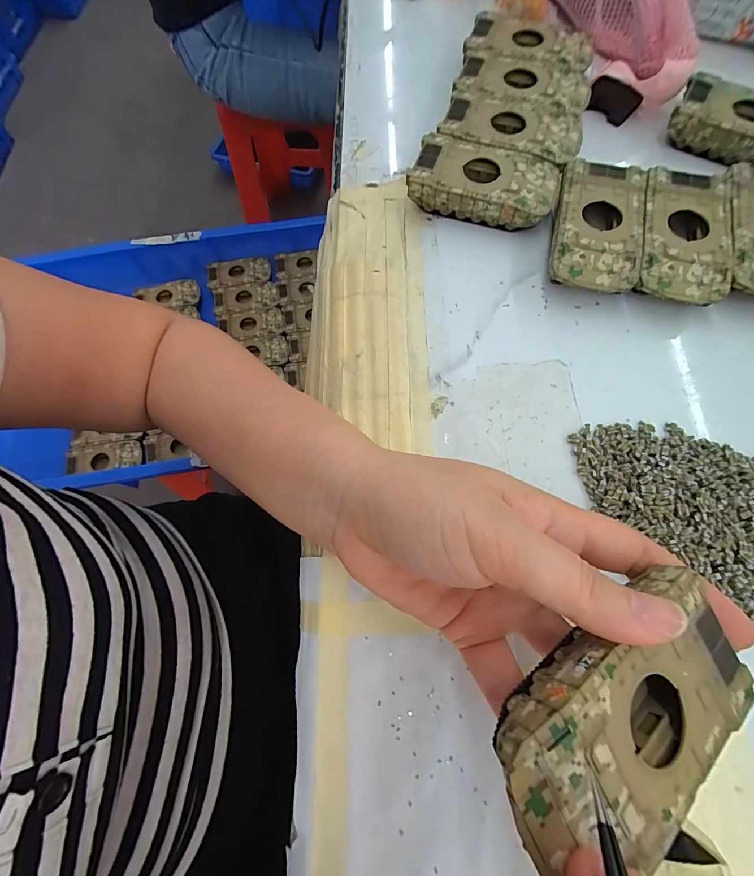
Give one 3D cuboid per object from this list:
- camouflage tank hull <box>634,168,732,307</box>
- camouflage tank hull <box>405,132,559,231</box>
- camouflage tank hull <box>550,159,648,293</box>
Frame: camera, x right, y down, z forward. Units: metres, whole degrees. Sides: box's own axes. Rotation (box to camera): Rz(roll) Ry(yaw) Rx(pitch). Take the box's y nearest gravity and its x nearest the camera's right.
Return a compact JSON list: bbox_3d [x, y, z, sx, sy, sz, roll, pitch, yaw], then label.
[{"bbox_3d":[0.191,-0.124,0.246,0.049,0.026,0.094,13,72,7],"label":"camouflage tank hull"},{"bbox_3d":[0.074,-0.175,0.268,0.094,0.027,0.049,17,72,8],"label":"camouflage tank hull"},{"bbox_3d":[0.140,-0.133,0.251,0.051,0.026,0.094,13,72,6],"label":"camouflage tank hull"}]

